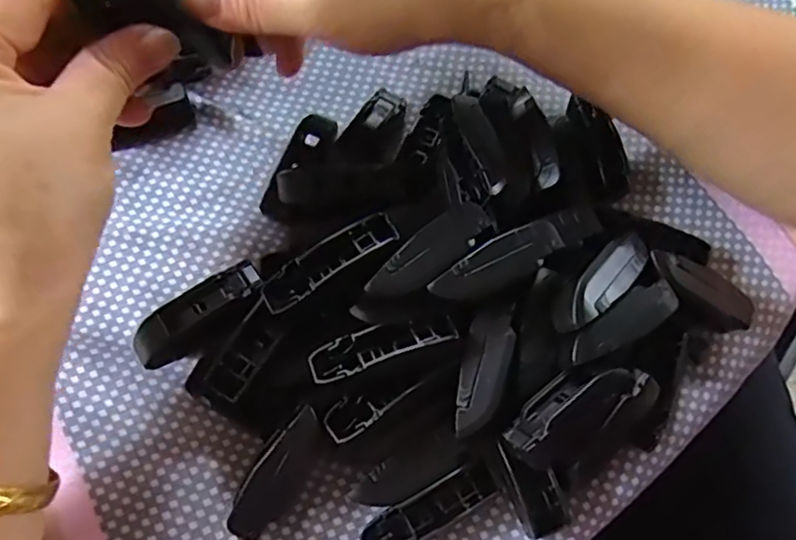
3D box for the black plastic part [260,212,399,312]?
[{"bbox_3d":[-0.026,-0.004,0.237,0.055,0.011,0.016,-31,75,-13],"label":"black plastic part"}]

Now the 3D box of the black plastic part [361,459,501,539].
[{"bbox_3d":[0.012,0.093,0.242,0.055,0.015,0.016,-29,74,-12],"label":"black plastic part"}]

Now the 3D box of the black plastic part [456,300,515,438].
[{"bbox_3d":[0.033,0.036,0.235,0.018,0.006,0.051,15,70,3],"label":"black plastic part"}]

